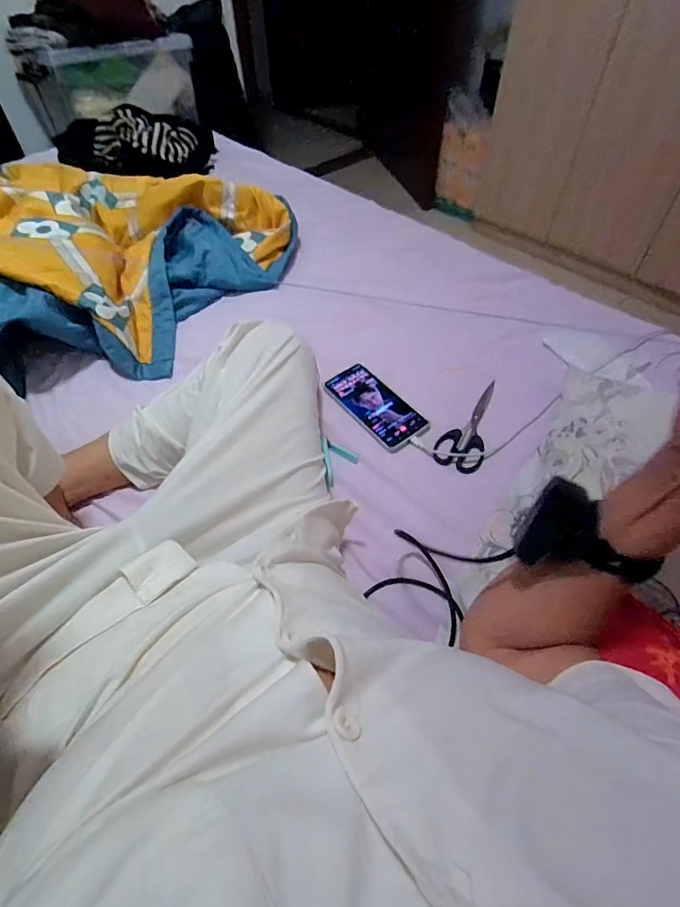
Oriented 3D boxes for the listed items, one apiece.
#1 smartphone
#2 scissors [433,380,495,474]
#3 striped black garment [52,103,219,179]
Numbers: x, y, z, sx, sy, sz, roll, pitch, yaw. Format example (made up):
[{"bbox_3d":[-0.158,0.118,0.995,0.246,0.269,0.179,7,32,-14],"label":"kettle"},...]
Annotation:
[{"bbox_3d":[0.051,-0.072,0.649,0.079,0.013,0.162,-31,57,-21],"label":"smartphone"},{"bbox_3d":[0.182,-0.042,0.628,0.064,0.016,0.169,13,56,19],"label":"scissors"},{"bbox_3d":[-0.512,-0.781,1.112,0.387,0.110,0.217,-19,54,-13],"label":"striped black garment"}]

